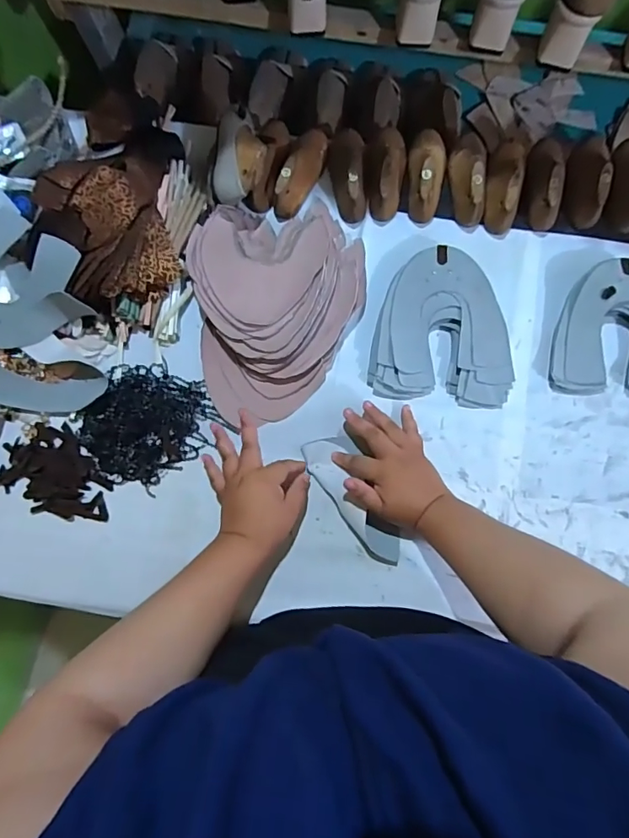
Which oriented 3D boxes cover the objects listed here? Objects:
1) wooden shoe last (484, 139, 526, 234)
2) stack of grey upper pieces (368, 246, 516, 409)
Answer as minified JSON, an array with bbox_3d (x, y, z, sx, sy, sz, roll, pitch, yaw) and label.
[{"bbox_3d":[0.262,-0.326,0.662,0.049,0.053,0.137,6,81,3],"label":"wooden shoe last"},{"bbox_3d":[0.171,-0.121,0.637,0.178,0.025,0.199,7,81,3],"label":"stack of grey upper pieces"}]

